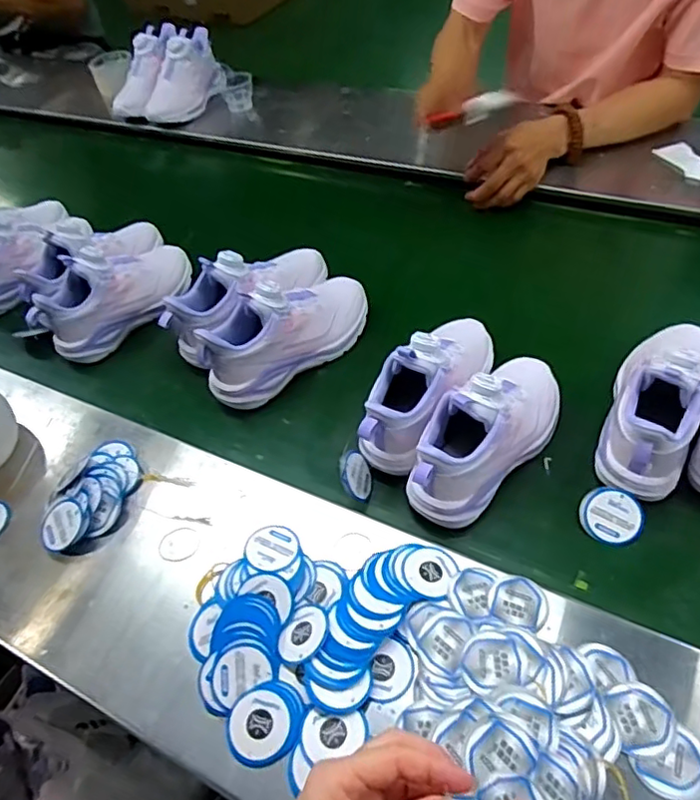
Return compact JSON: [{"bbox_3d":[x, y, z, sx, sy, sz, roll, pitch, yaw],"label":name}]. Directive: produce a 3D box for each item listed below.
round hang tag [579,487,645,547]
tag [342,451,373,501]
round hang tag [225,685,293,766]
[{"bbox_3d":[0.236,0.104,0.536,0.052,0.006,0.049,-4,77,16],"label":"round hang tag"},{"bbox_3d":[0.009,0.074,0.577,0.007,0.045,0.045,-15,59,40],"label":"tag"},{"bbox_3d":[-0.067,0.239,0.439,0.045,0.005,0.052,19,66,19],"label":"round hang tag"}]

